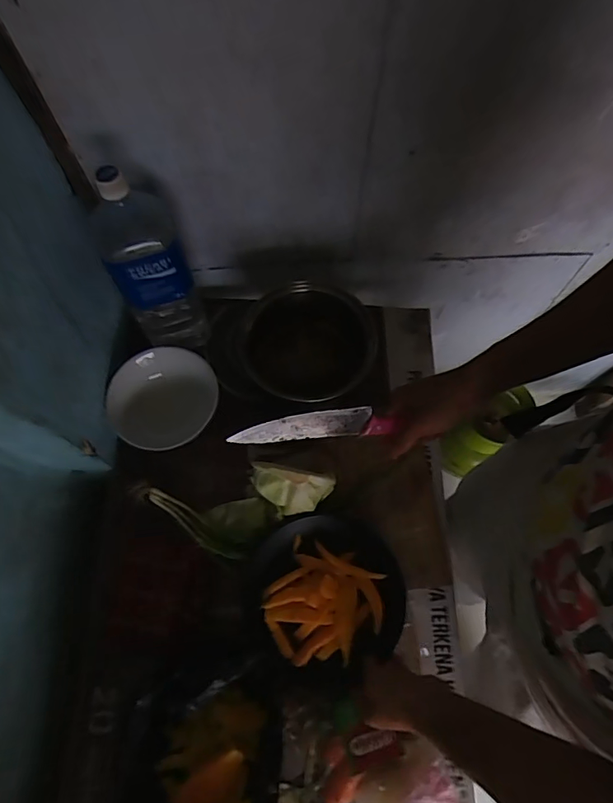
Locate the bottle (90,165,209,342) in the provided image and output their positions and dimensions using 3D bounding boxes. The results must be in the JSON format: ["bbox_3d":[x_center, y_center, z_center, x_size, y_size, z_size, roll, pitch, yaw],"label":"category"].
[{"bbox_3d":[-0.205,-0.178,0.629,0.092,0.286,0.087,-17,69,-5],"label":"bottle"}]

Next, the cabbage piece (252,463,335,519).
[{"bbox_3d":[-0.023,0.121,0.638,0.110,0.065,0.058,13,70,6],"label":"cabbage piece"}]

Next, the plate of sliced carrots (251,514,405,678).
[{"bbox_3d":[0.025,0.252,0.629,0.195,0.049,0.185,-1,69,1],"label":"plate of sliced carrots"}]

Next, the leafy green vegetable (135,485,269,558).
[{"bbox_3d":[-0.147,0.166,0.659,0.181,0.023,0.080,7,69,4],"label":"leafy green vegetable"}]

